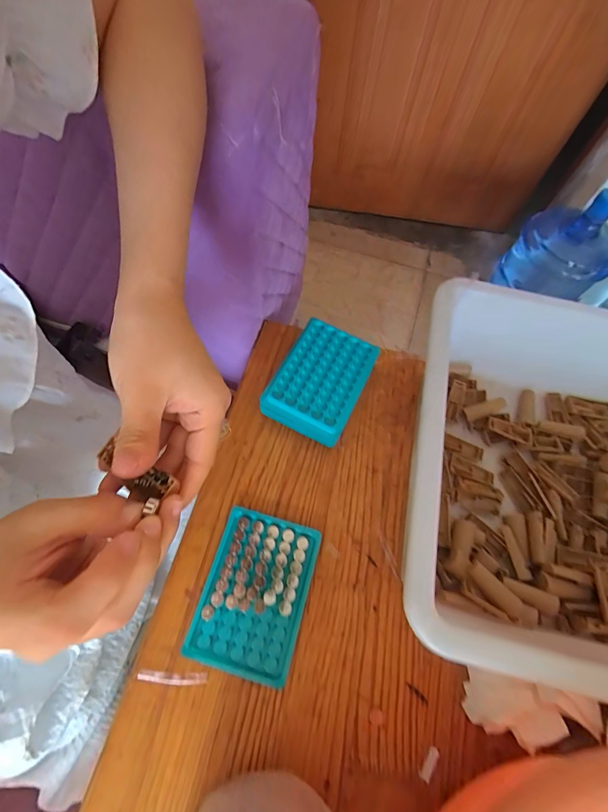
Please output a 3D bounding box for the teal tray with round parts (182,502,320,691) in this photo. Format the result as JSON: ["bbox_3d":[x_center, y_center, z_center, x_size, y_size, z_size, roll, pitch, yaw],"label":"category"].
[{"bbox_3d":[-0.045,0.174,0.326,0.095,0.012,0.130,15,65,5],"label":"teal tray with round parts"}]

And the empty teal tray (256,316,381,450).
[{"bbox_3d":[0.023,-0.030,0.407,0.097,0.046,0.132,25,67,9],"label":"empty teal tray"}]

